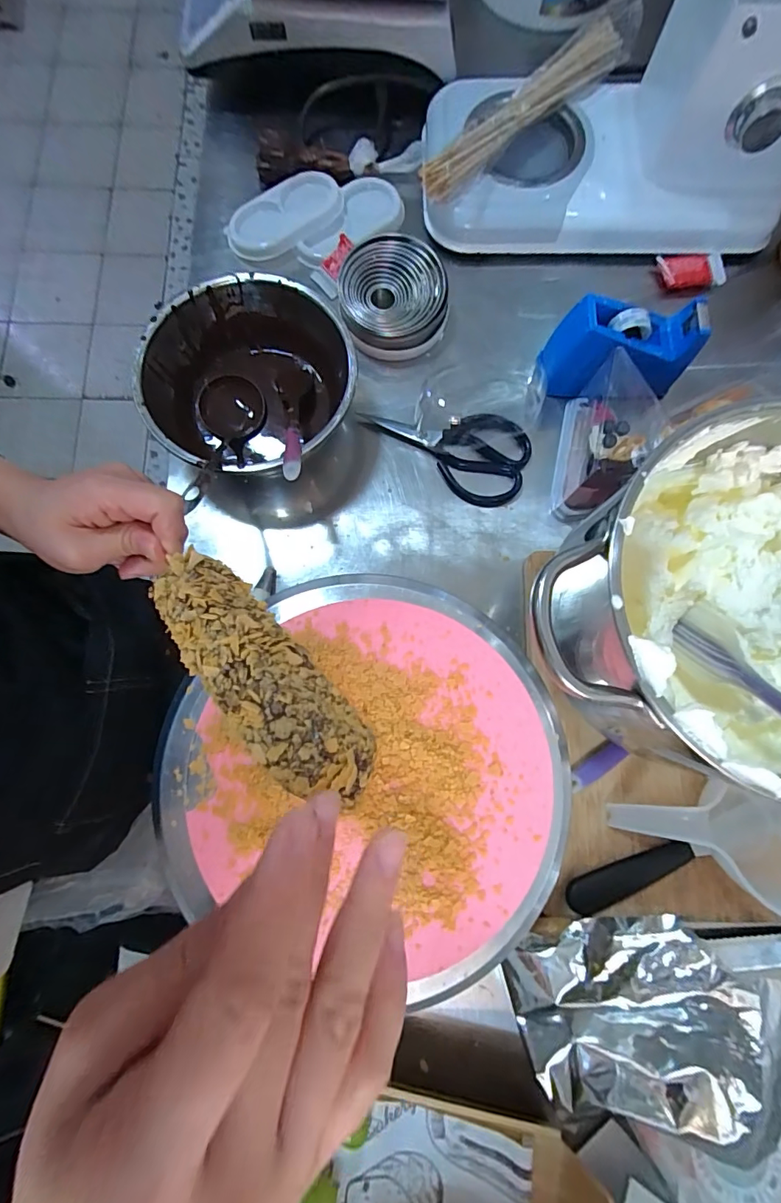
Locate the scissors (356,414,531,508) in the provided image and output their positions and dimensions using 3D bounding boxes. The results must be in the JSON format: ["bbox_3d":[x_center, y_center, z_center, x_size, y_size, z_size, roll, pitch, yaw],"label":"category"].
[{"bbox_3d":[0.066,-0.183,0.517,0.186,0.019,0.095,34,81,5],"label":"scissors"}]

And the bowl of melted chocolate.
[{"bbox_3d":[-0.138,-0.215,0.485,0.192,0.086,0.200,0,79,-1],"label":"bowl of melted chocolate"}]

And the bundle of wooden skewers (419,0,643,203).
[{"bbox_3d":[0.155,-0.563,0.532,0.051,0.047,0.315,44,82,7],"label":"bundle of wooden skewers"}]

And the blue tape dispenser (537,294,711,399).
[{"bbox_3d":[0.235,-0.264,0.490,0.148,0.079,0.064,4,79,0],"label":"blue tape dispenser"}]

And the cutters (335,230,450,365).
[{"bbox_3d":[0.003,-0.338,0.519,0.121,0.046,0.115,6,79,0],"label":"cutters"}]

